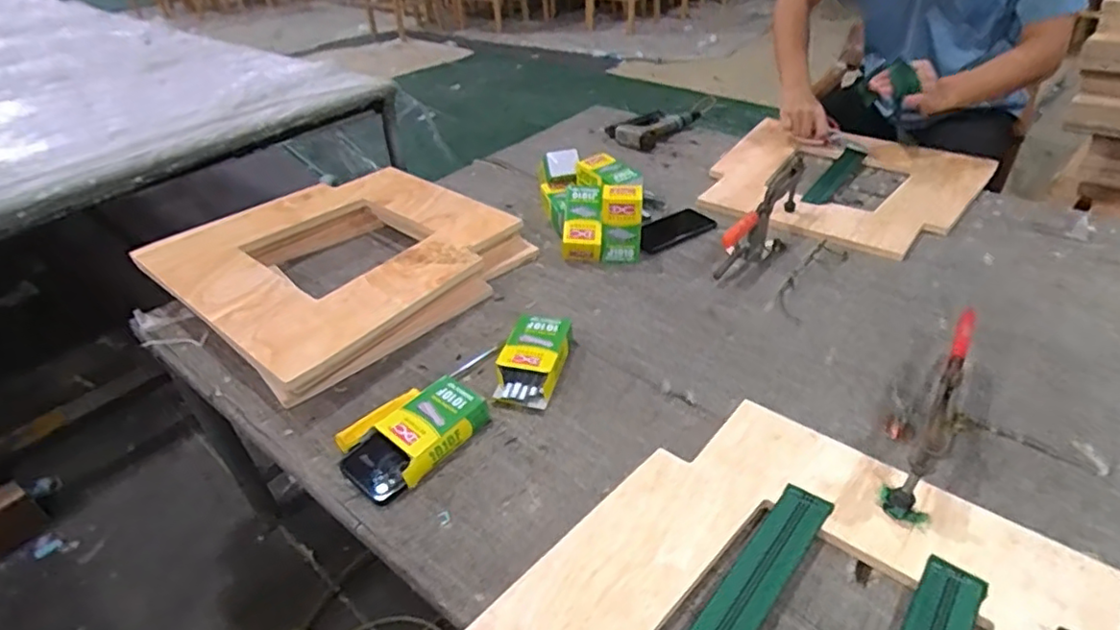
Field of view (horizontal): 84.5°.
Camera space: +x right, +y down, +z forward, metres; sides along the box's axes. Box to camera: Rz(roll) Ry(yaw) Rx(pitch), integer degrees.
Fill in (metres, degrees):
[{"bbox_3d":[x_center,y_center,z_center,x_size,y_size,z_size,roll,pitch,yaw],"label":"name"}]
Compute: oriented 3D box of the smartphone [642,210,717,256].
[{"bbox_3d":[0.202,-0.154,1.104,0.165,0.007,0.088,-23,41,-24],"label":"smartphone"}]

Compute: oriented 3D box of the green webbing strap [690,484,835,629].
[{"bbox_3d":[0.161,0.254,0.547,0.046,0.006,0.287,26,45,33],"label":"green webbing strap"}]

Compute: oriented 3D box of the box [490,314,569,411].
[{"bbox_3d":[-0.036,0.056,0.822,0.081,0.039,0.142,9,38,16],"label":"box"}]

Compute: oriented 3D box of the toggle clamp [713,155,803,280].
[{"bbox_3d":[0.342,-0.154,1.027,0.045,0.119,0.264,25,58,32],"label":"toggle clamp"}]

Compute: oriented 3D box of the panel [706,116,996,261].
[{"bbox_3d":[0.550,-0.274,1.232,0.472,0.026,0.469,24,44,32],"label":"panel"}]

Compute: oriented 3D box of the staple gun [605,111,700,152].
[{"bbox_3d":[0.223,-0.470,1.511,0.148,0.046,0.236,27,46,34],"label":"staple gun"}]

